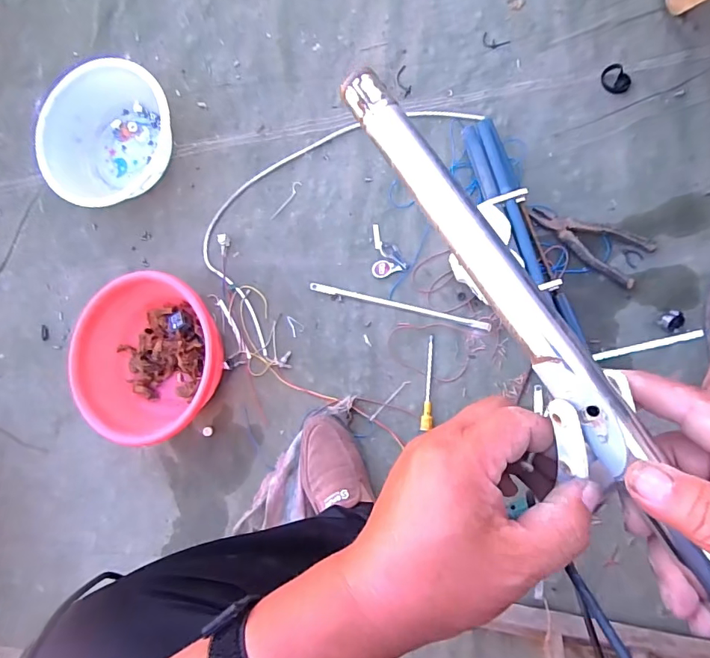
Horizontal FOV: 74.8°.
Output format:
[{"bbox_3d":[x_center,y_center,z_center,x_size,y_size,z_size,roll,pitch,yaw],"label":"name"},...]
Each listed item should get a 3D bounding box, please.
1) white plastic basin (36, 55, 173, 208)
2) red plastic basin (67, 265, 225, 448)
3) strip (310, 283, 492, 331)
[{"bbox_3d":[-0.425,-0.335,0.809,0.202,0.085,0.255,21,92,14],"label":"white plastic basin"},{"bbox_3d":[-0.326,0.045,0.754,0.251,0.096,0.251,-1,86,14],"label":"red plastic basin"},{"bbox_3d":[0.064,-0.036,0.716,0.274,0.011,0.013,13,90,14],"label":"strip"}]

